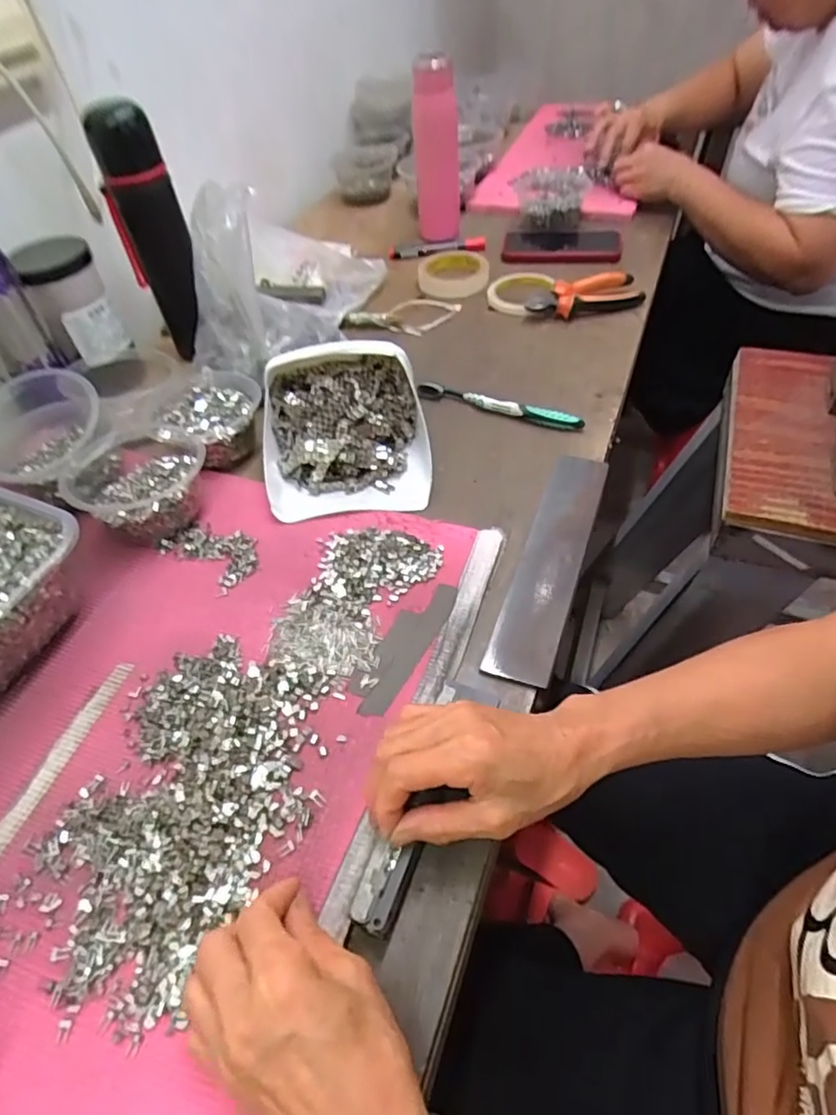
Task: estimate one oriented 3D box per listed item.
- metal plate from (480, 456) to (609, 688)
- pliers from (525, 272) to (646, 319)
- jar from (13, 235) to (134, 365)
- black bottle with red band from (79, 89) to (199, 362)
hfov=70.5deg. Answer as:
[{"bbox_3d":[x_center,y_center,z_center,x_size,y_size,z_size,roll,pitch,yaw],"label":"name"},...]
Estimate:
[{"bbox_3d":[0.114,-0.003,0.495,0.048,0.008,0.243,20,55,10],"label":"metal plate"},{"bbox_3d":[0.208,-0.330,0.738,0.140,0.031,0.057,-17,51,-9],"label":"pliers"},{"bbox_3d":[-0.373,-0.278,0.642,0.074,0.096,0.089,-27,52,-16],"label":"jar"},{"bbox_3d":[-0.287,-0.347,0.649,0.071,0.233,0.051,-19,51,-11],"label":"black bottle with red band"}]

